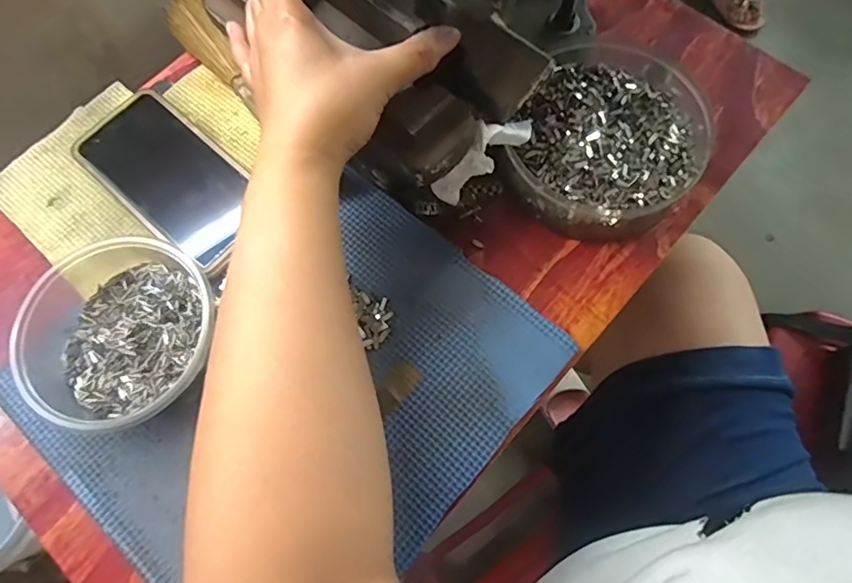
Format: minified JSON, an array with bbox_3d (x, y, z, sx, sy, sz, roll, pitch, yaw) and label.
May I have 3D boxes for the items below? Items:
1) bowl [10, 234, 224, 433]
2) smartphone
[{"bbox_3d":[-0.200,0.021,0.328,0.139,0.050,0.111,21,73,8],"label":"bowl"},{"bbox_3d":[-0.180,-0.083,0.373,0.156,0.009,0.075,40,76,14],"label":"smartphone"}]

